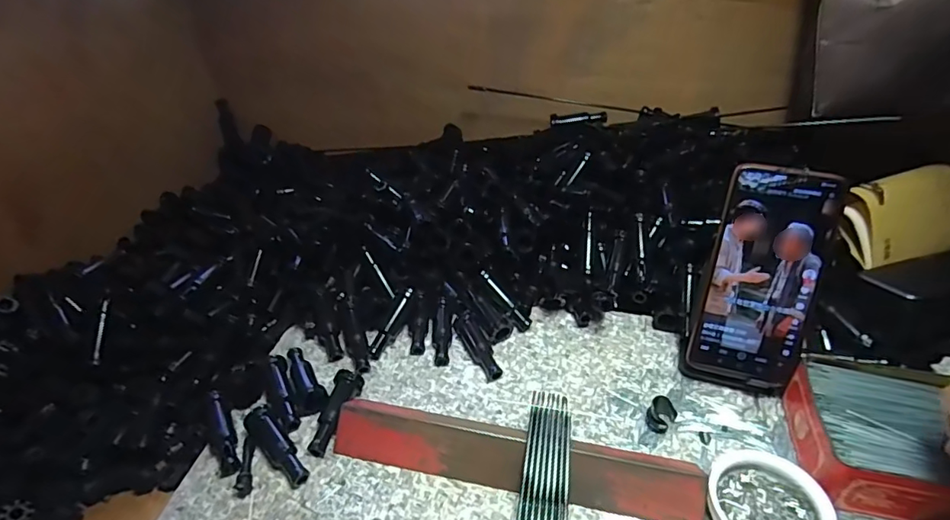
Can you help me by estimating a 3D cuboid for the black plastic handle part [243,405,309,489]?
[{"bbox_3d":[-0.144,0.133,0.379,0.066,0.023,0.018,29,46,33],"label":"black plastic handle part"}]

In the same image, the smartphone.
[{"bbox_3d":[0.220,0.015,0.401,0.076,0.166,0.005,11,15,15],"label":"smartphone"}]

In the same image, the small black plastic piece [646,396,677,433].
[{"bbox_3d":[0.142,0.118,0.398,0.020,0.023,0.017,18,41,23],"label":"small black plastic piece"}]

